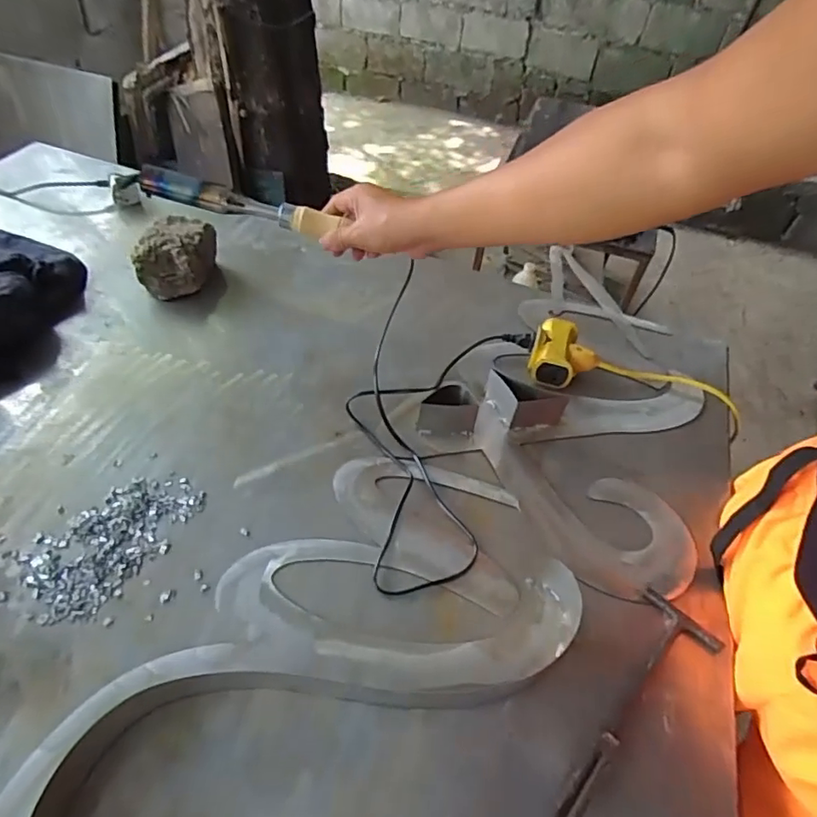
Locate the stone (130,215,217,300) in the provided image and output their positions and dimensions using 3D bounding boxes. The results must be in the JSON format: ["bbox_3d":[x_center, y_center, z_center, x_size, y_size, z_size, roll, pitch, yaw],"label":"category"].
[{"bbox_3d":[-0.314,-0.209,0.757,0.090,0.071,0.108,13,50,4],"label":"stone"}]

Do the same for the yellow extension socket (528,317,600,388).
[{"bbox_3d":[0.201,-0.064,0.712,0.086,0.052,0.090,15,50,6],"label":"yellow extension socket"}]

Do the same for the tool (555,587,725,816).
[{"bbox_3d":[0.192,0.253,0.459,0.072,0.010,0.223,35,55,21],"label":"tool"}]

